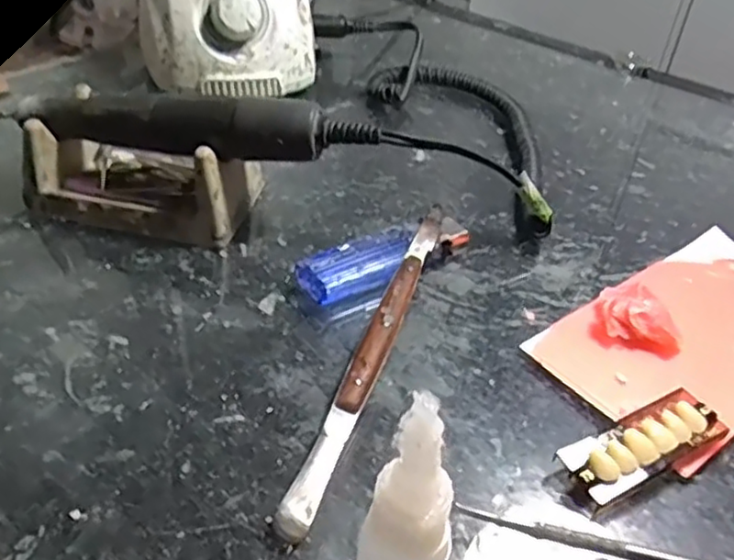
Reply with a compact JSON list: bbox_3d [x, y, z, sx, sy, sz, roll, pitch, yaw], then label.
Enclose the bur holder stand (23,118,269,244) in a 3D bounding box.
[{"bbox_3d":[-0.106,-0.054,0.322,0.097,0.043,0.059,8,39,4],"label":"bur holder stand"}]

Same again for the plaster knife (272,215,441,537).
[{"bbox_3d":[0.005,0.024,0.258,0.011,0.017,0.166,15,40,13],"label":"plaster knife"}]

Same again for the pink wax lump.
[{"bbox_3d":[0.112,0.015,0.277,0.031,0.013,0.030,13,40,11],"label":"pink wax lump"}]

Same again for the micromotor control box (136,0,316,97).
[{"bbox_3d":[-0.090,-0.177,0.440,0.109,0.086,0.122,-5,40,-12],"label":"micromotor control box"}]

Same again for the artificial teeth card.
[{"bbox_3d":[0.095,0.056,0.229,0.061,0.011,0.022,-17,44,-25],"label":"artificial teeth card"}]

